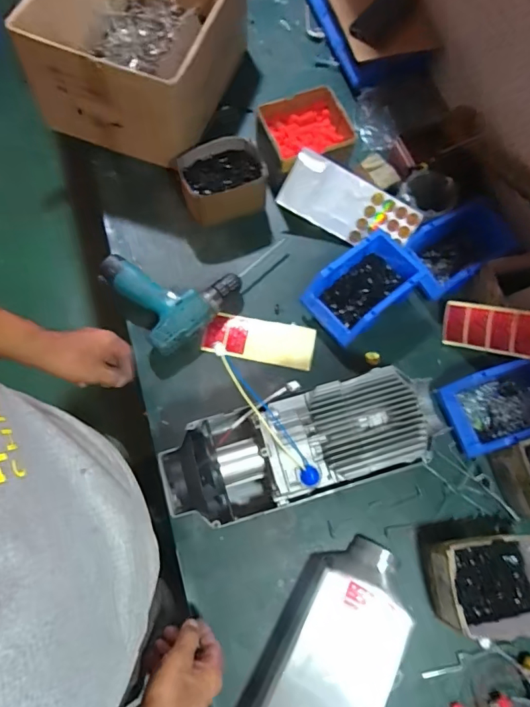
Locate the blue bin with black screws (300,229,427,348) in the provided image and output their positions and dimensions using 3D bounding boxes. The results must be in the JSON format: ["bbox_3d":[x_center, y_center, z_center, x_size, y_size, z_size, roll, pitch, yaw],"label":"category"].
[{"bbox_3d":[0.169,-0.112,0.807,0.193,0.072,0.119,-38,76,-15],"label":"blue bin with black screws"}]

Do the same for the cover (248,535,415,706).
[{"bbox_3d":[0.068,0.433,0.606,0.139,0.086,0.376,25,71,6],"label":"cover"}]

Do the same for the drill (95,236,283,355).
[{"bbox_3d":[-0.114,-0.148,0.825,0.291,0.047,0.196,-36,76,-14],"label":"drill"}]

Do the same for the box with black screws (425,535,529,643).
[{"bbox_3d":[0.316,0.317,0.652,0.160,0.093,0.120,-5,71,-5],"label":"box with black screws"}]

